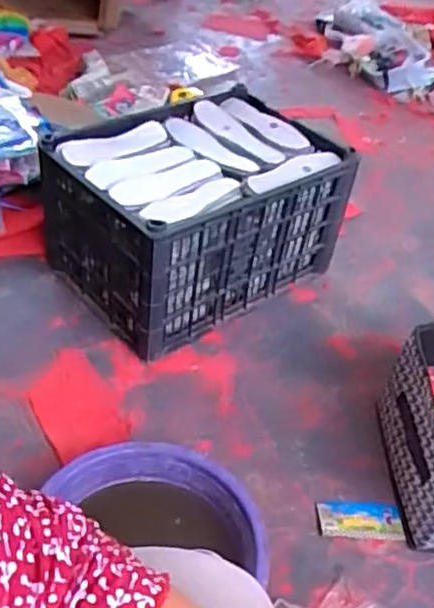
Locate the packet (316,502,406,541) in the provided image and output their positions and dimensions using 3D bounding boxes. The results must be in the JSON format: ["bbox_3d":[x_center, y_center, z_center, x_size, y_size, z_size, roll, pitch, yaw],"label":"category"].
[{"bbox_3d":[0.207,0.313,0.937,0.121,0.011,0.058,5,41,-2],"label":"packet"}]

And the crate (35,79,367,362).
[{"bbox_3d":[-0.034,-0.182,1.258,0.483,0.269,0.374,-23,49,-30],"label":"crate"}]

